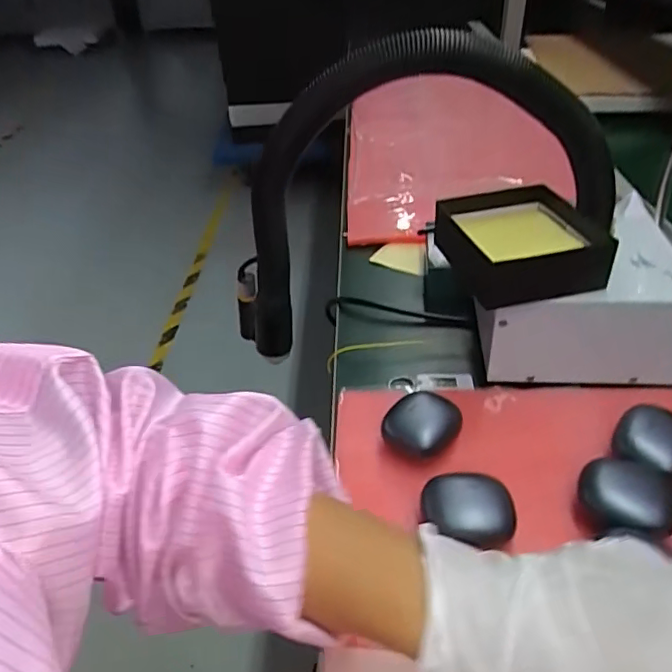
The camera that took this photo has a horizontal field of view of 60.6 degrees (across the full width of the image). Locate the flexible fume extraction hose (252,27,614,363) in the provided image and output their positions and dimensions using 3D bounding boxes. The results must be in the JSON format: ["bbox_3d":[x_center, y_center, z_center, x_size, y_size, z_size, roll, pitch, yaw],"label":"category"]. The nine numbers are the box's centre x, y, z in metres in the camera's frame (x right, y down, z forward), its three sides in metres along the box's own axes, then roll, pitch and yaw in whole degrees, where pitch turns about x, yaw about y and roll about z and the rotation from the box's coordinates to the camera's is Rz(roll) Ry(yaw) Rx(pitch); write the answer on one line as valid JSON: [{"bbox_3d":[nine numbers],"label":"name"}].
[{"bbox_3d":[0.064,-0.099,0.457,0.289,0.256,0.066,3,38,7],"label":"flexible fume extraction hose"}]

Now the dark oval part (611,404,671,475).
[{"bbox_3d":[0.221,0.074,0.398,0.048,0.022,0.054,24,46,32],"label":"dark oval part"}]

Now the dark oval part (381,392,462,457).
[{"bbox_3d":[0.064,0.067,0.422,0.047,0.031,0.043,27,47,35],"label":"dark oval part"}]

